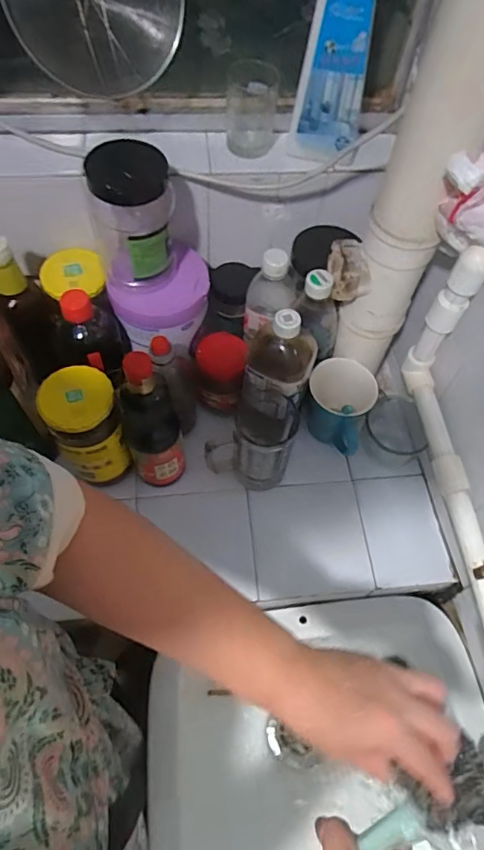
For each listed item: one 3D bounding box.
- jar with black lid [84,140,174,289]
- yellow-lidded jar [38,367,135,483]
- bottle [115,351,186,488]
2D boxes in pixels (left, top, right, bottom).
[{"bbox_3d":[-0.124,-0.234,0.585,0.094,0.142,0.088,-4,60,-6],"label":"jar with black lid"},{"bbox_3d":[-0.186,0.004,0.613,0.080,0.142,0.081,-27,65,-17],"label":"yellow-lidded jar"},{"bbox_3d":[-0.104,0.007,0.595,0.056,0.234,0.055,-15,62,-11],"label":"bottle"}]

